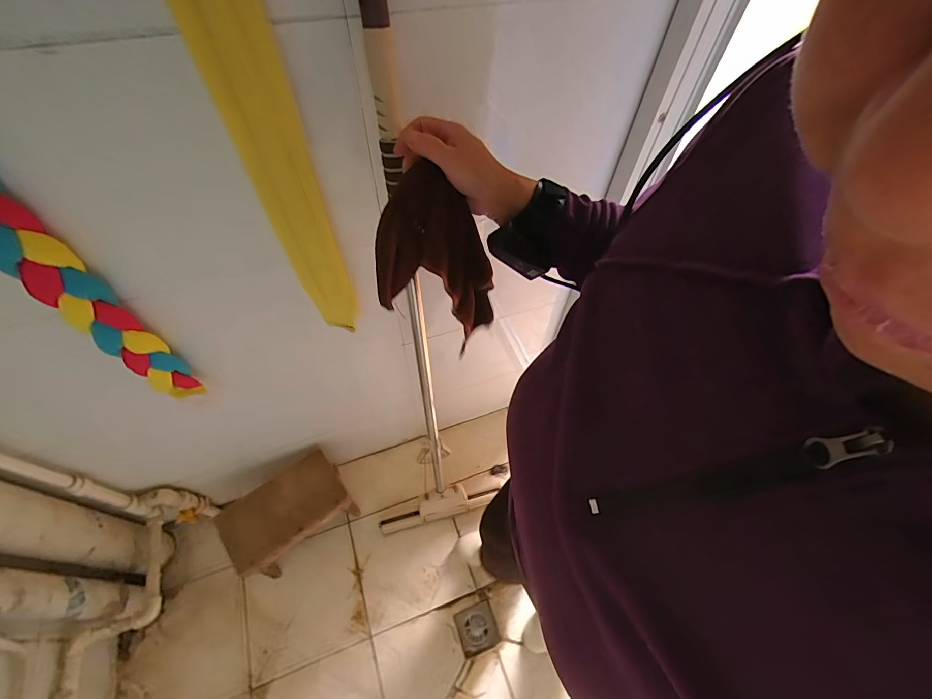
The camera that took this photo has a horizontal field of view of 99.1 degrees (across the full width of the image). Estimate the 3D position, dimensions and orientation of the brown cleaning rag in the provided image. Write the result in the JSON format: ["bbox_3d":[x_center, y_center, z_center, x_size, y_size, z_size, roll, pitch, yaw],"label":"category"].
[{"bbox_3d":[-0.031,-0.095,0.477,0.108,0.260,0.112,19,56,12],"label":"brown cleaning rag"}]

